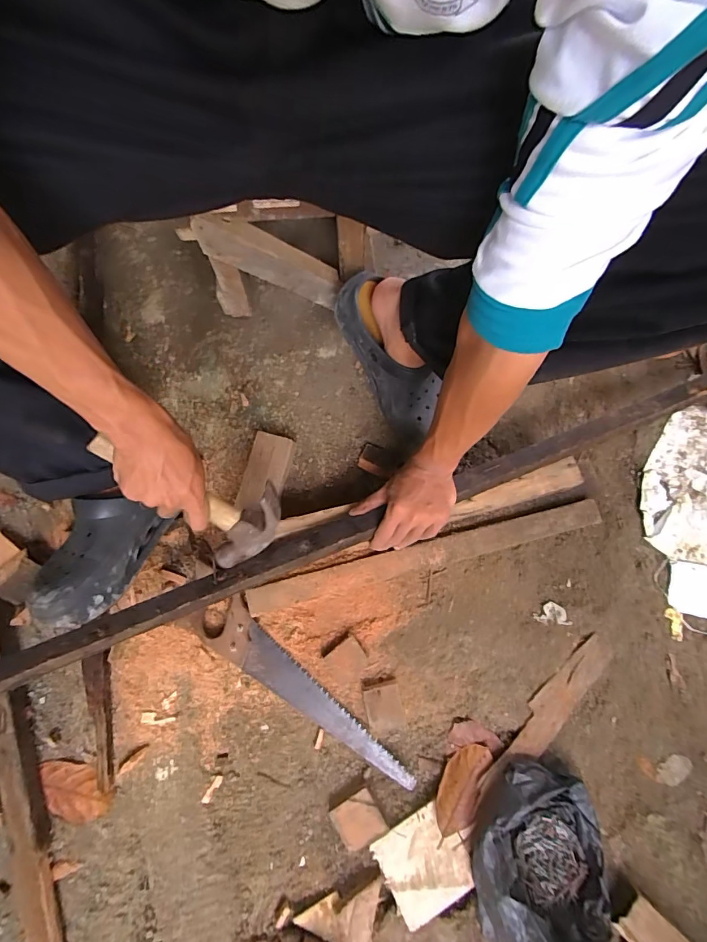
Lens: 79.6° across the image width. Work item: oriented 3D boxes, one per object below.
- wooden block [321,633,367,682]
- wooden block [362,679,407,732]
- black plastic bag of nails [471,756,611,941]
[{"bbox_3d":[-0.009,0.271,0.609,0.052,0.021,0.050,-40,81,-9],"label":"wooden block"},{"bbox_3d":[0.042,0.335,0.602,0.051,0.014,0.072,-12,78,-4],"label":"wooden block"},{"bbox_3d":[0.245,0.499,0.540,0.176,0.069,0.211,12,77,2],"label":"black plastic bag of nails"}]

